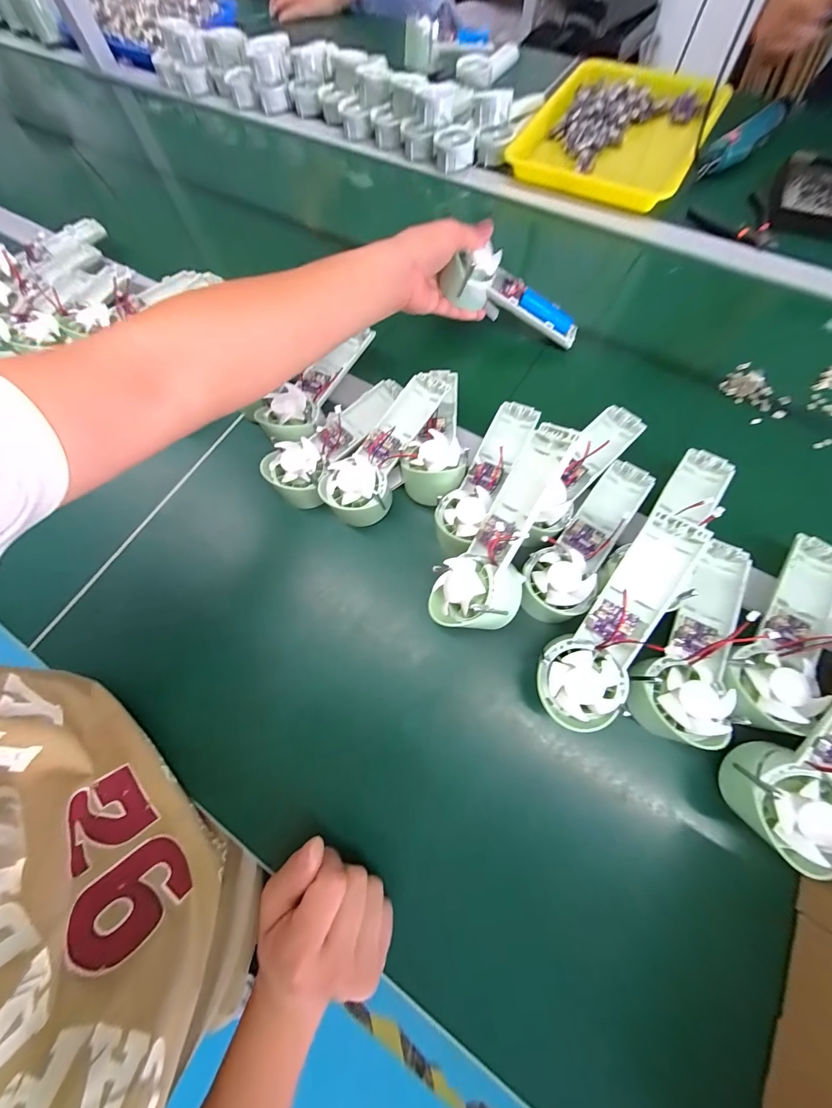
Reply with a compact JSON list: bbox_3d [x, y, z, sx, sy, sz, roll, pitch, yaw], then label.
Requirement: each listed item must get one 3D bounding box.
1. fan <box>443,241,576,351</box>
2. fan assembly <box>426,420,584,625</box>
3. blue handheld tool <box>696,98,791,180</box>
[{"bbox_3d":[0.114,-0.295,0.421,0.162,0.053,0.051,19,72,-13],"label":"fan"},{"bbox_3d":[0.070,-0.014,0.287,0.070,0.044,0.176,27,97,10],"label":"fan assembly"},{"bbox_3d":[0.483,-0.603,0.520,0.193,0.027,0.037,-37,74,-11],"label":"blue handheld tool"}]

